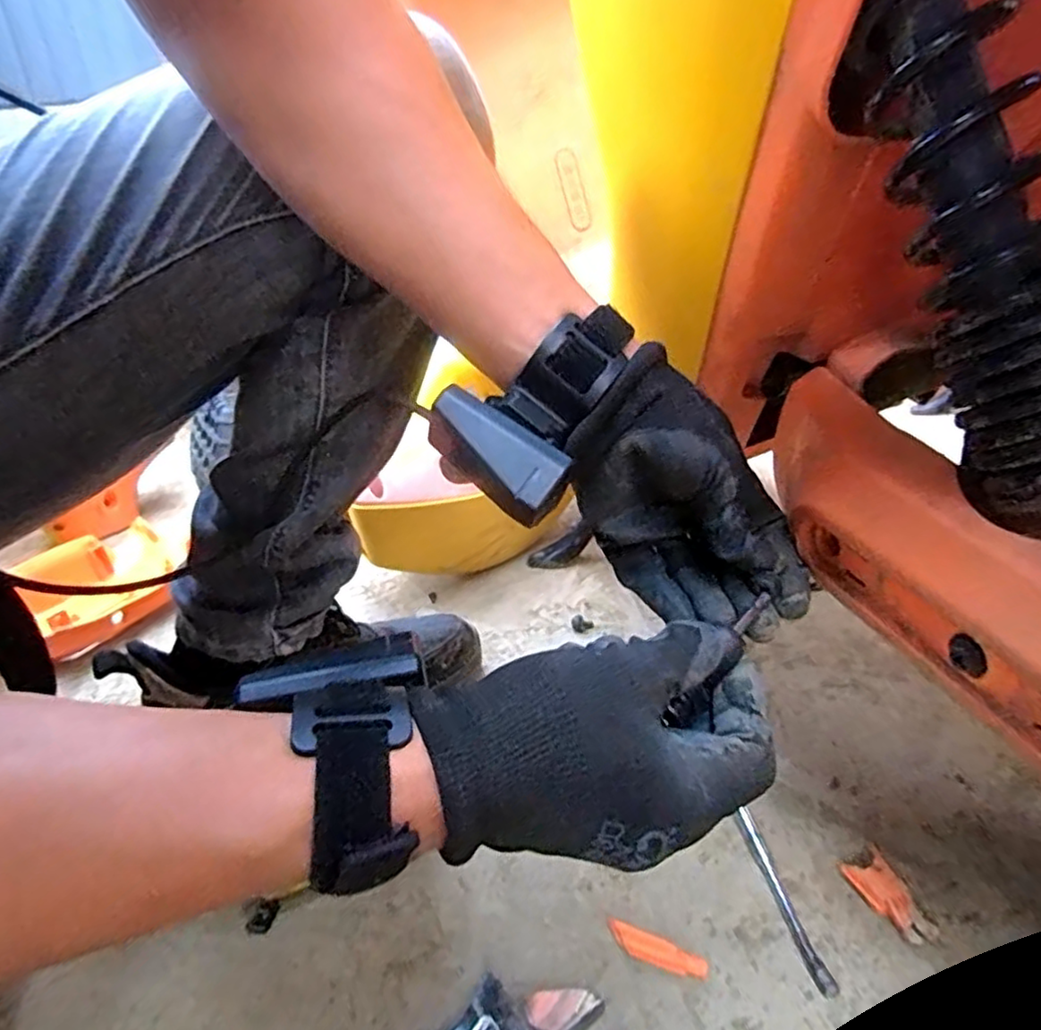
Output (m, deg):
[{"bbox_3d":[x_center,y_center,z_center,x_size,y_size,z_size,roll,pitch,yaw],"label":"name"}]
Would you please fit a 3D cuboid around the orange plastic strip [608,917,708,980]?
[{"bbox_3d":[0.068,0.219,0.329,0.050,0.011,0.010,7,28,26],"label":"orange plastic strip"}]

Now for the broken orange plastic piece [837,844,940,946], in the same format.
[{"bbox_3d":[0.193,0.198,0.343,0.021,0.014,0.048,-13,26,-15],"label":"broken orange plastic piece"}]

